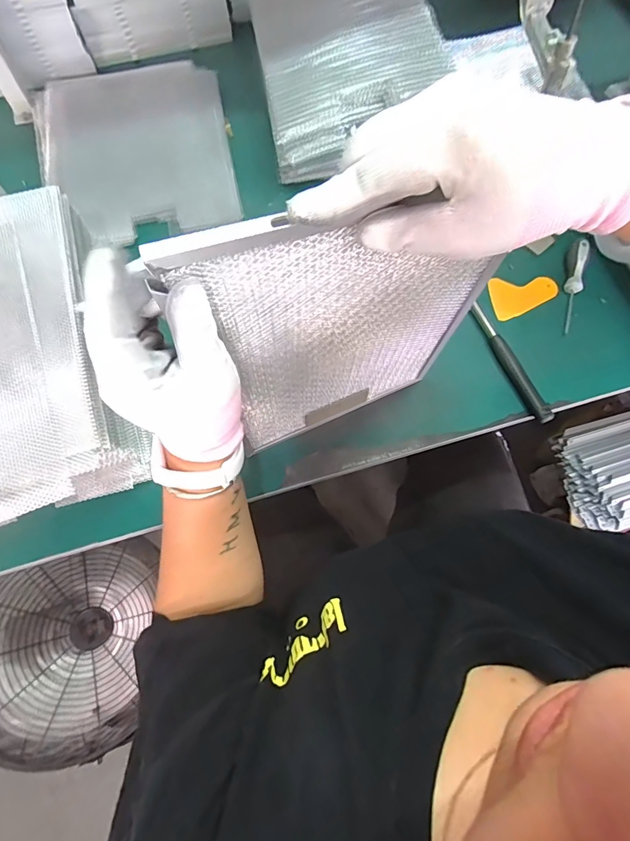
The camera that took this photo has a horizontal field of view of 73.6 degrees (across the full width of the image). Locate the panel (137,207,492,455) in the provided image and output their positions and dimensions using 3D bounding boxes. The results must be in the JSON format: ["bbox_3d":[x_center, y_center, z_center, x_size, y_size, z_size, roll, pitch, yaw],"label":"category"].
[{"bbox_3d":[0.032,-0.068,0.387,0.246,0.333,0.018,-20,72,-7],"label":"panel"}]

